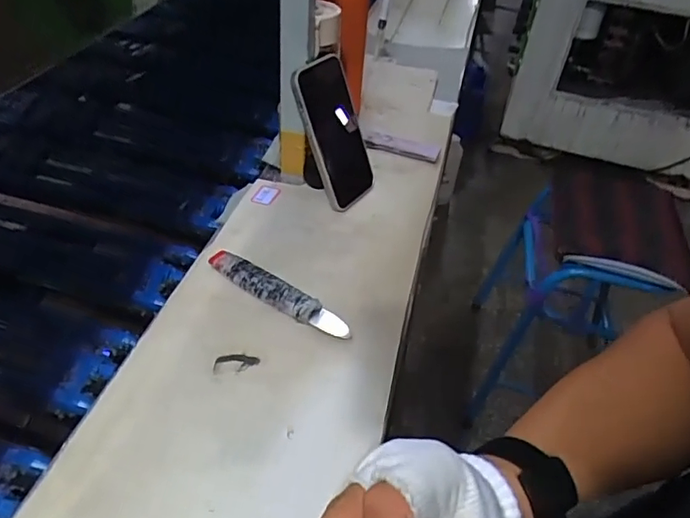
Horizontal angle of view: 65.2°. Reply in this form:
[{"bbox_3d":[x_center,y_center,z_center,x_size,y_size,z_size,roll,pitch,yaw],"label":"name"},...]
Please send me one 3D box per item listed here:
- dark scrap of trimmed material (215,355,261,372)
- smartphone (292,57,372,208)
[{"bbox_3d":[-0.093,0.089,0.466,0.037,0.004,0.017,4,43,-2],"label":"dark scrap of trimmed material"},{"bbox_3d":[-0.011,-0.143,0.620,0.015,0.163,0.089,6,31,40],"label":"smartphone"}]

